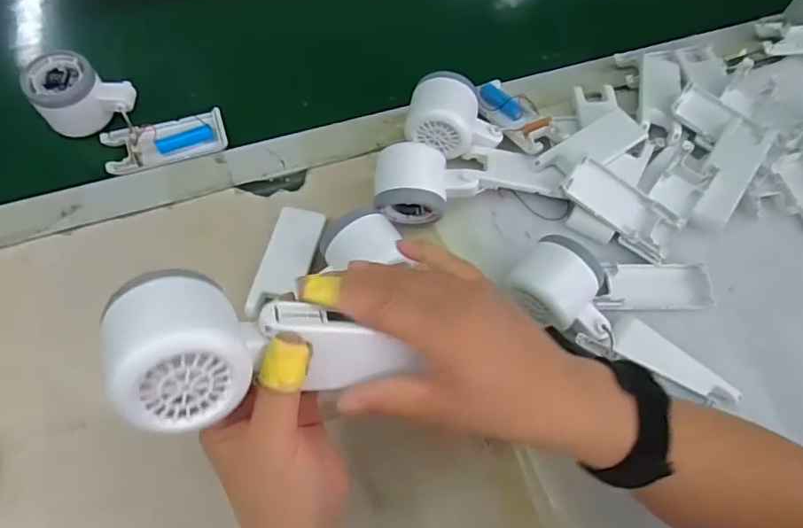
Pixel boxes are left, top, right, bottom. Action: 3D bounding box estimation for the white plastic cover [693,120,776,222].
[{"bbox_3d":[0.284,-0.081,0.478,0.037,0.013,0.088,25,89,9],"label":"white plastic cover"}]

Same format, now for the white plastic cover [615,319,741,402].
[{"bbox_3d":[0.213,0.081,0.433,0.090,0.013,0.029,37,99,13],"label":"white plastic cover"}]

